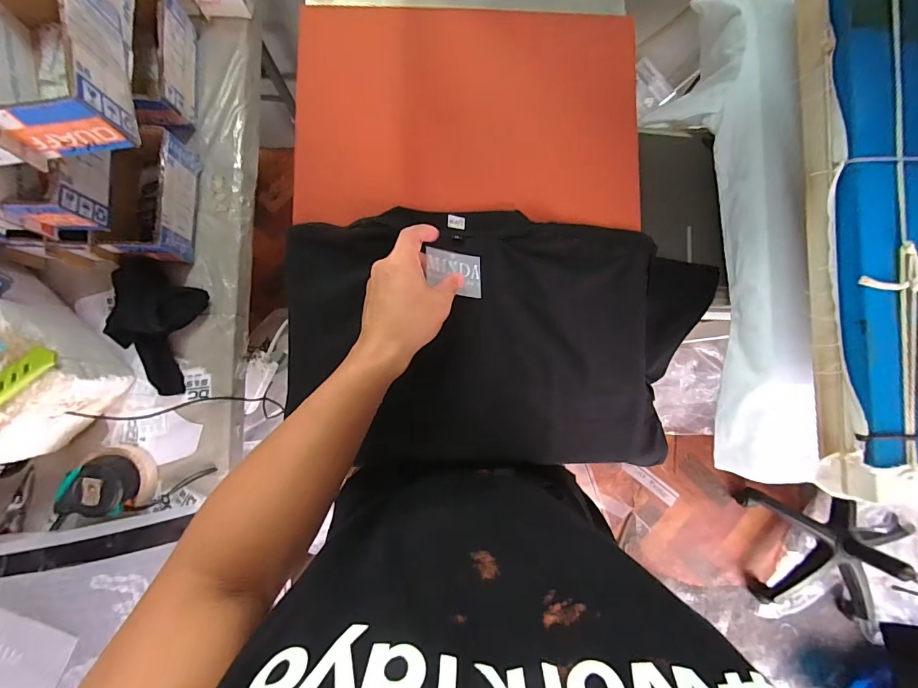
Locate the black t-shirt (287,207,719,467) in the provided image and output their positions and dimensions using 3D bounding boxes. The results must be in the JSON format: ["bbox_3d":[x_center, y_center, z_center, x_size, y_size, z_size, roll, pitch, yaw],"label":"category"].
[{"bbox_3d":[0.043,-0.006,0.453,0.452,0.034,0.276,3,85,-2],"label":"black t-shirt"}]

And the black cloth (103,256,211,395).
[{"bbox_3d":[-0.413,-0.026,0.541,0.103,0.042,0.164,13,85,-1],"label":"black cloth"}]

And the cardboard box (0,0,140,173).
[{"bbox_3d":[-0.396,-0.279,0.397,0.100,0.074,0.177,-12,86,-3],"label":"cardboard box"}]

